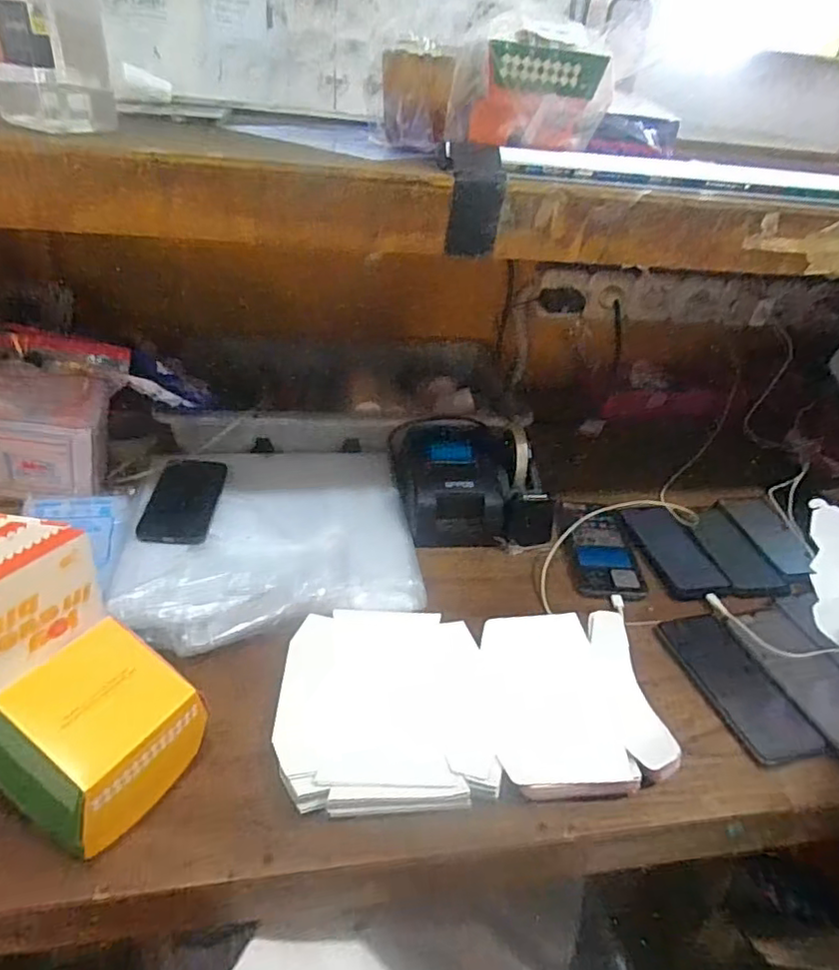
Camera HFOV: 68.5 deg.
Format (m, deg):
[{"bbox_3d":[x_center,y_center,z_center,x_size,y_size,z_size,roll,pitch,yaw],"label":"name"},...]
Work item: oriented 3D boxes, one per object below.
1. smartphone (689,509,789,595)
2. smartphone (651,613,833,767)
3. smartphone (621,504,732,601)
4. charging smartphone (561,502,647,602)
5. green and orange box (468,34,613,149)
[{"bbox_3d":[0.393,0.082,0.763,0.068,0.010,0.155,3,34,-5],"label":"smartphone"},{"bbox_3d":[0.316,0.197,0.621,0.078,0.015,0.171,-4,35,-15],"label":"smartphone"},{"bbox_3d":[0.319,0.079,0.768,0.086,0.011,0.153,-6,42,-12],"label":"smartphone"},{"bbox_3d":[0.225,0.079,0.763,0.082,0.007,0.151,1,46,-2],"label":"charging smartphone"},{"bbox_3d":[0.110,-0.350,0.554,0.117,0.080,0.029,8,34,3],"label":"green and orange box"}]

